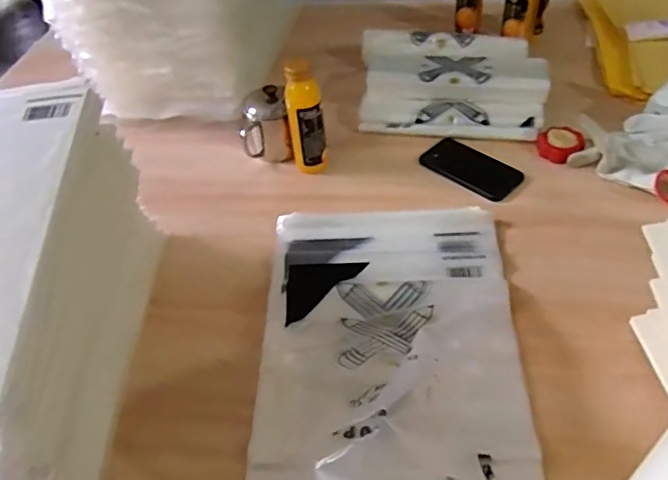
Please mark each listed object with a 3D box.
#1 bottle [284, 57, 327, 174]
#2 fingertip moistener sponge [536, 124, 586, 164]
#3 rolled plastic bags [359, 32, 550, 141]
[{"bbox_3d":[-0.041,-0.178,0.835,0.050,0.167,0.047,-9,46,-1],"label":"bottle"},{"bbox_3d":[0.349,-0.147,0.876,0.064,0.028,0.067,10,48,16],"label":"fingertip moistener sponge"},{"bbox_3d":[0.194,-0.276,0.966,0.305,0.083,0.244,3,47,9],"label":"rolled plastic bags"}]

